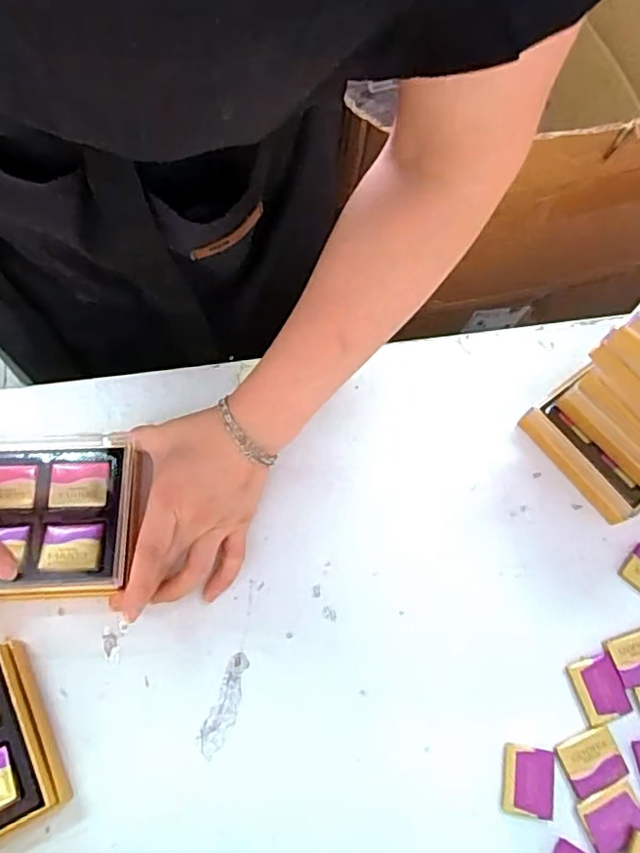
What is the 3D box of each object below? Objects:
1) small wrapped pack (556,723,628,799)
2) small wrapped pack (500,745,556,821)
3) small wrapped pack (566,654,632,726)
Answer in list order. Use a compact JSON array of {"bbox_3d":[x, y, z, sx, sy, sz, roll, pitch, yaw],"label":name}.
[{"bbox_3d":[0.178,0.217,0.381,0.037,0.004,0.031,-20,69,-10],"label":"small wrapped pack"},{"bbox_3d":[0.134,0.228,0.377,0.033,0.006,0.039,11,67,3],"label":"small wrapped pack"},{"bbox_3d":[0.190,0.178,0.398,0.035,0.005,0.039,-13,68,-8],"label":"small wrapped pack"}]

